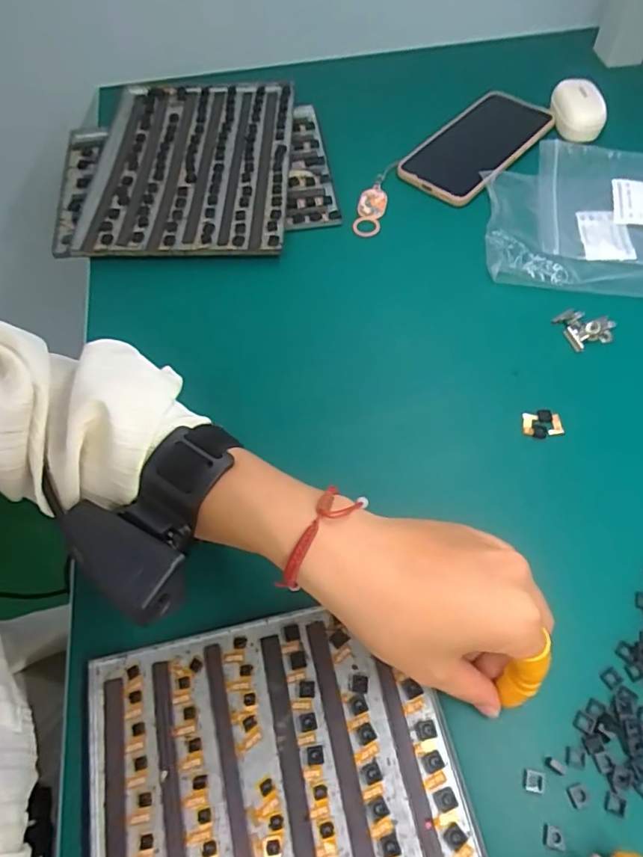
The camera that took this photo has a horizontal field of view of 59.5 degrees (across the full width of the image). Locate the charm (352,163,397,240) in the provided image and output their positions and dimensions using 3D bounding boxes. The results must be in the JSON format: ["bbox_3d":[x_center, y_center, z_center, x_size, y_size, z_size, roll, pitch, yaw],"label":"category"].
[{"bbox_3d":[0.047,-0.206,0.497,0.023,0.011,0.093,11,60,9],"label":"charm"}]

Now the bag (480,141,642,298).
[{"bbox_3d":[0.258,-0.183,0.482,0.226,0.011,0.178,6,59,6],"label":"bag"}]

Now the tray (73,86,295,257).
[{"bbox_3d":[-0.121,-0.251,0.533,0.178,0.017,0.241,-2,59,2],"label":"tray"}]

